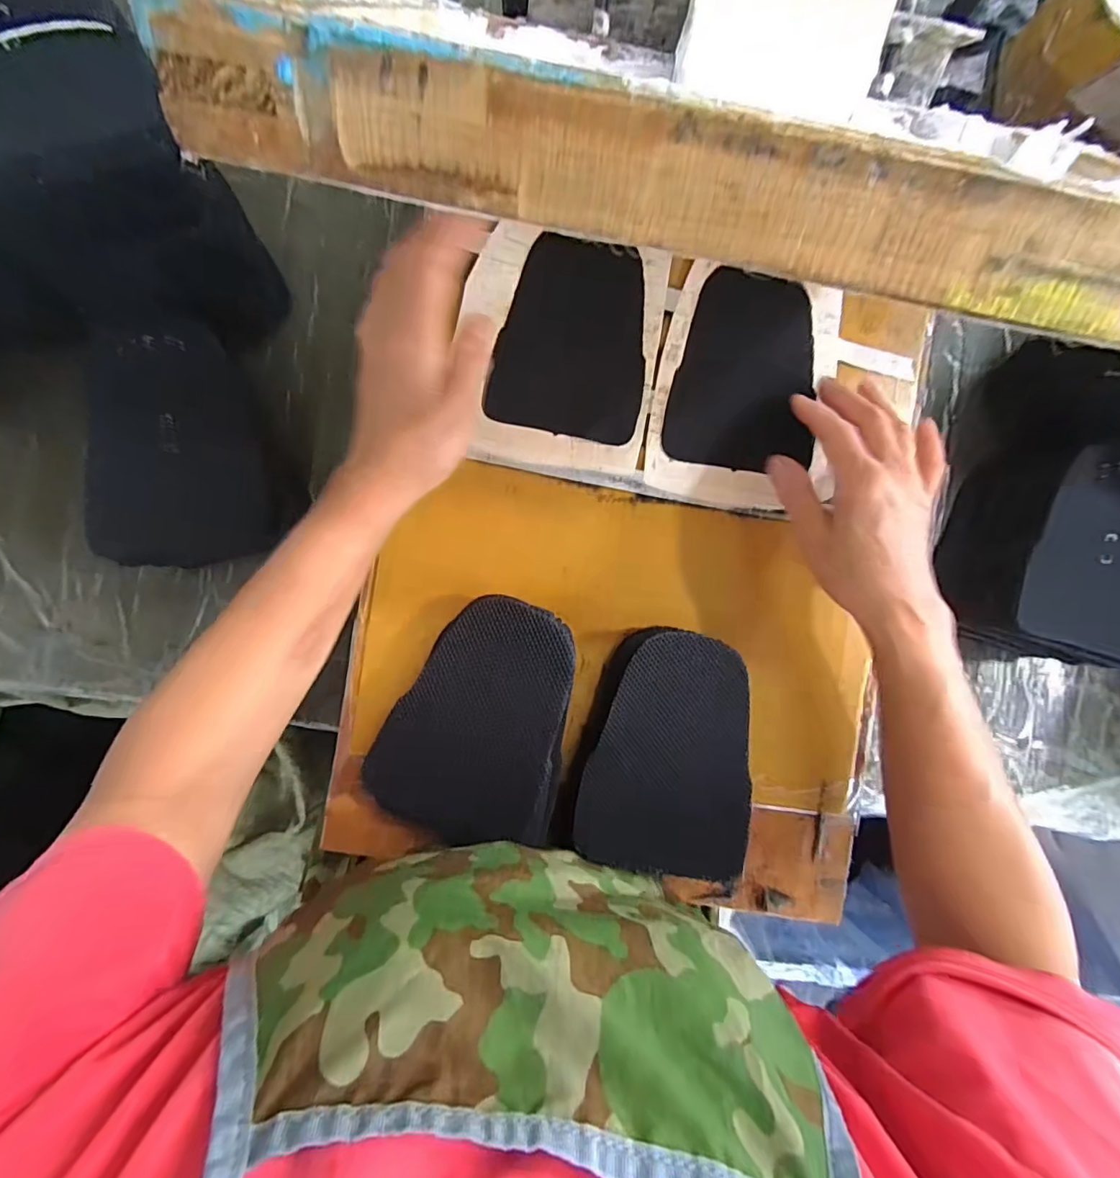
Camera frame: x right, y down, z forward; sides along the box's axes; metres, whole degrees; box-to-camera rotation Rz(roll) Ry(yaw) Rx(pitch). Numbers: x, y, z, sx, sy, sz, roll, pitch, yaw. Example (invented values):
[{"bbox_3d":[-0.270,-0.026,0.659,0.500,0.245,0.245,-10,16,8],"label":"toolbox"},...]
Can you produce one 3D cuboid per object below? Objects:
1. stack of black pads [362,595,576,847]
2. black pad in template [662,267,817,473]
[{"bbox_3d":[-0.053,0.080,0.331,0.112,0.039,0.145,8,90,-2],"label":"stack of black pads"},{"bbox_3d":[0.126,-0.147,0.353,0.095,0.013,0.127,7,92,1],"label":"black pad in template"}]

